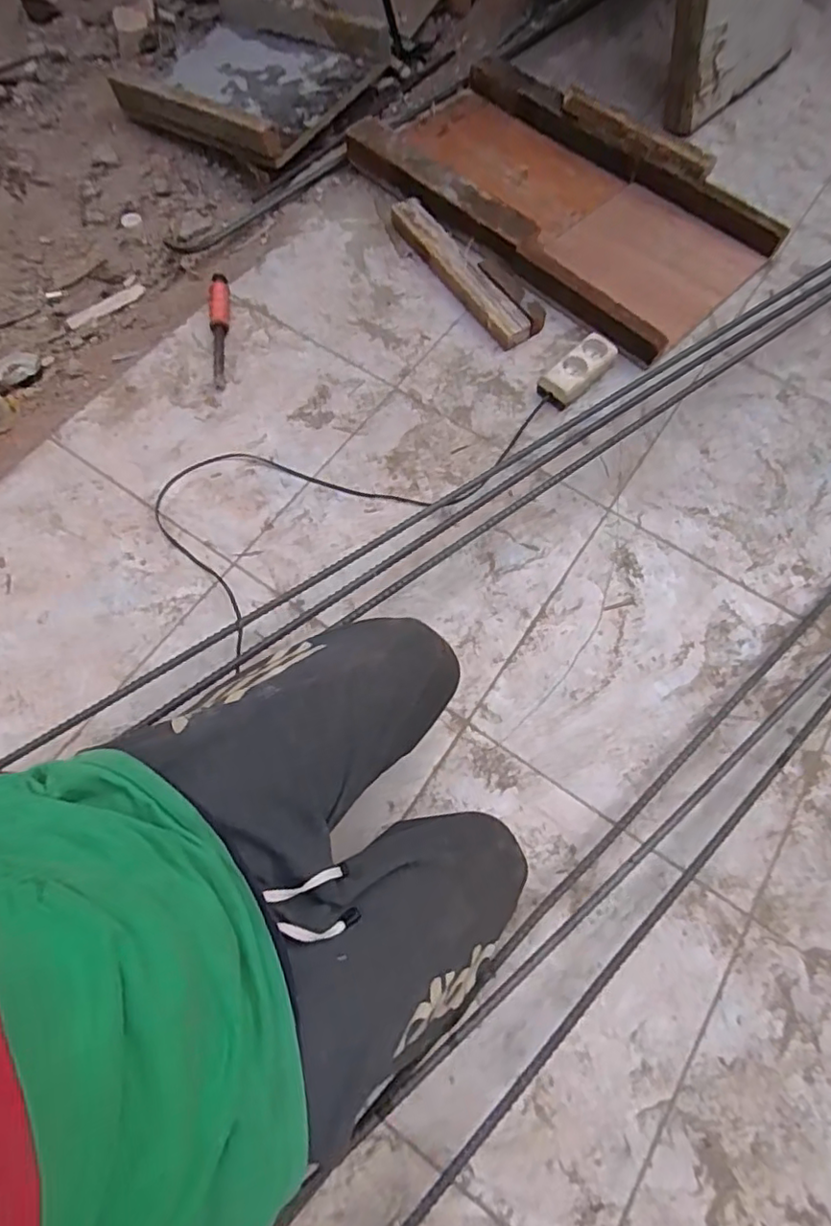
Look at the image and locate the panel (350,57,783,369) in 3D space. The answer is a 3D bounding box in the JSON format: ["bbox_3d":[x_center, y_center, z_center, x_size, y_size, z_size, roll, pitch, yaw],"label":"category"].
[{"bbox_3d":[0.257,-0.780,1.115,0.717,0.081,0.427,42,73,14],"label":"panel"}]

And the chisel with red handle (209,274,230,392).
[{"bbox_3d":[-0.325,-0.465,0.998,0.034,0.044,0.212,-6,68,-4],"label":"chisel with red handle"}]

